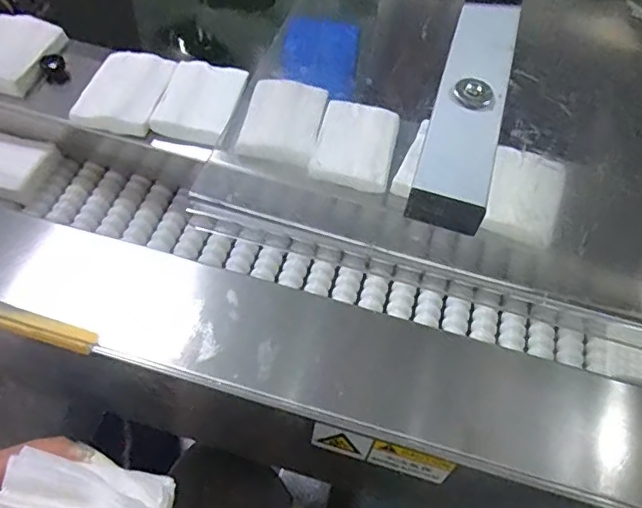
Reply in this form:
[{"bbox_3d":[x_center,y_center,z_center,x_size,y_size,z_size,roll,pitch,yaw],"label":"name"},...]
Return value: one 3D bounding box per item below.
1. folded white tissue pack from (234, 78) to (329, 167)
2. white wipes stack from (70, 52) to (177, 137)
[{"bbox_3d":[-0.037,-0.133,0.550,0.074,0.019,0.105,8,55,1],"label":"folded white tissue pack"},{"bbox_3d":[-0.192,-0.166,0.570,0.078,0.027,0.108,18,55,8],"label":"white wipes stack"}]

